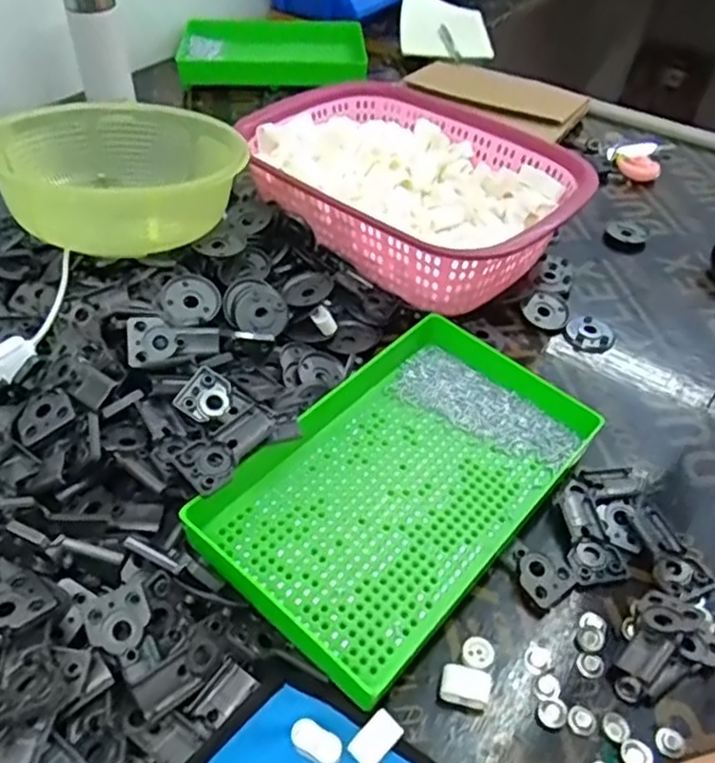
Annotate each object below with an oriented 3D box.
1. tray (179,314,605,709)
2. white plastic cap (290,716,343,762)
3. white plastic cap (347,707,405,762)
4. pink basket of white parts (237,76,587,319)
[{"bbox_3d":[0.028,0.058,0.444,0.156,0.043,0.246,34,52,26],"label":"tray"},{"bbox_3d":[-0.020,0.178,0.339,0.026,0.012,0.014,20,48,16],"label":"white plastic cap"},{"bbox_3d":[0.009,0.179,0.345,0.017,0.008,0.026,35,53,27],"label":"white plastic cap"},{"bbox_3d":[0.041,-0.189,0.645,0.325,0.066,0.229,33,52,26],"label":"pink basket of white parts"}]

